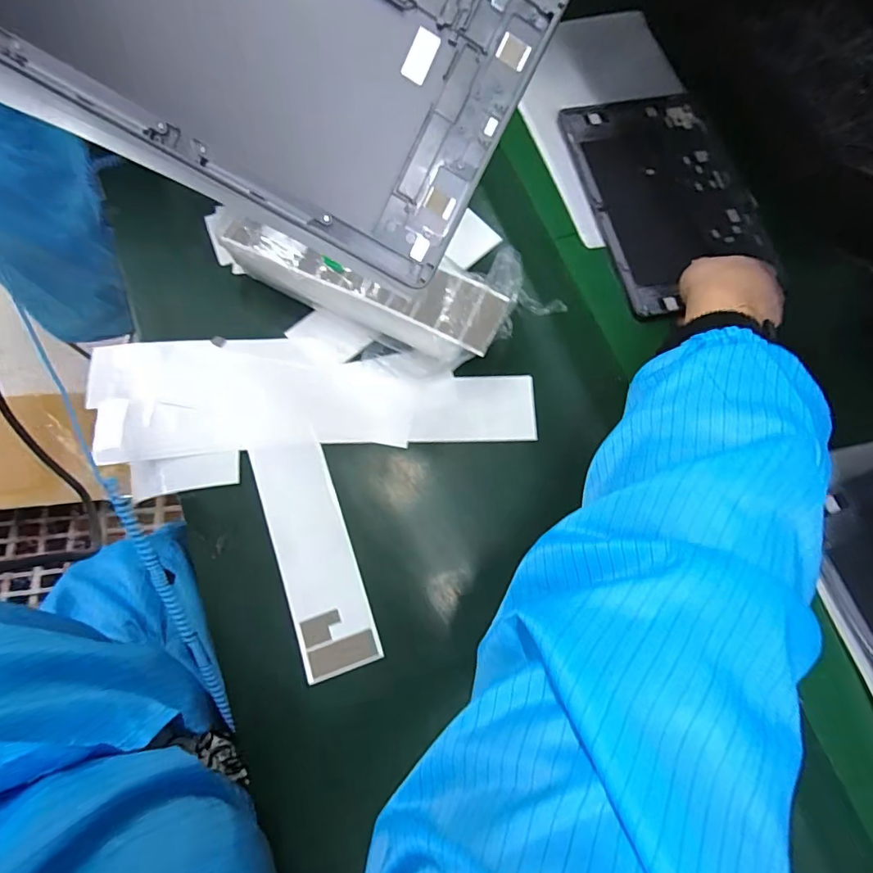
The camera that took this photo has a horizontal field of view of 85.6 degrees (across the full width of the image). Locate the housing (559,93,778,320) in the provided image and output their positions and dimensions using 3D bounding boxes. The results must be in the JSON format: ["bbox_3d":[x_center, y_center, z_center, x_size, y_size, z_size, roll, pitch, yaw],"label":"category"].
[{"bbox_3d":[0.240,-0.246,0.486,0.170,0.018,0.245,-14,76,-5],"label":"housing"}]

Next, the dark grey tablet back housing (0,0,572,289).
[{"bbox_3d":[-0.080,-0.198,0.202,0.254,0.008,0.172,23,102,-11],"label":"dark grey tablet back housing"}]

